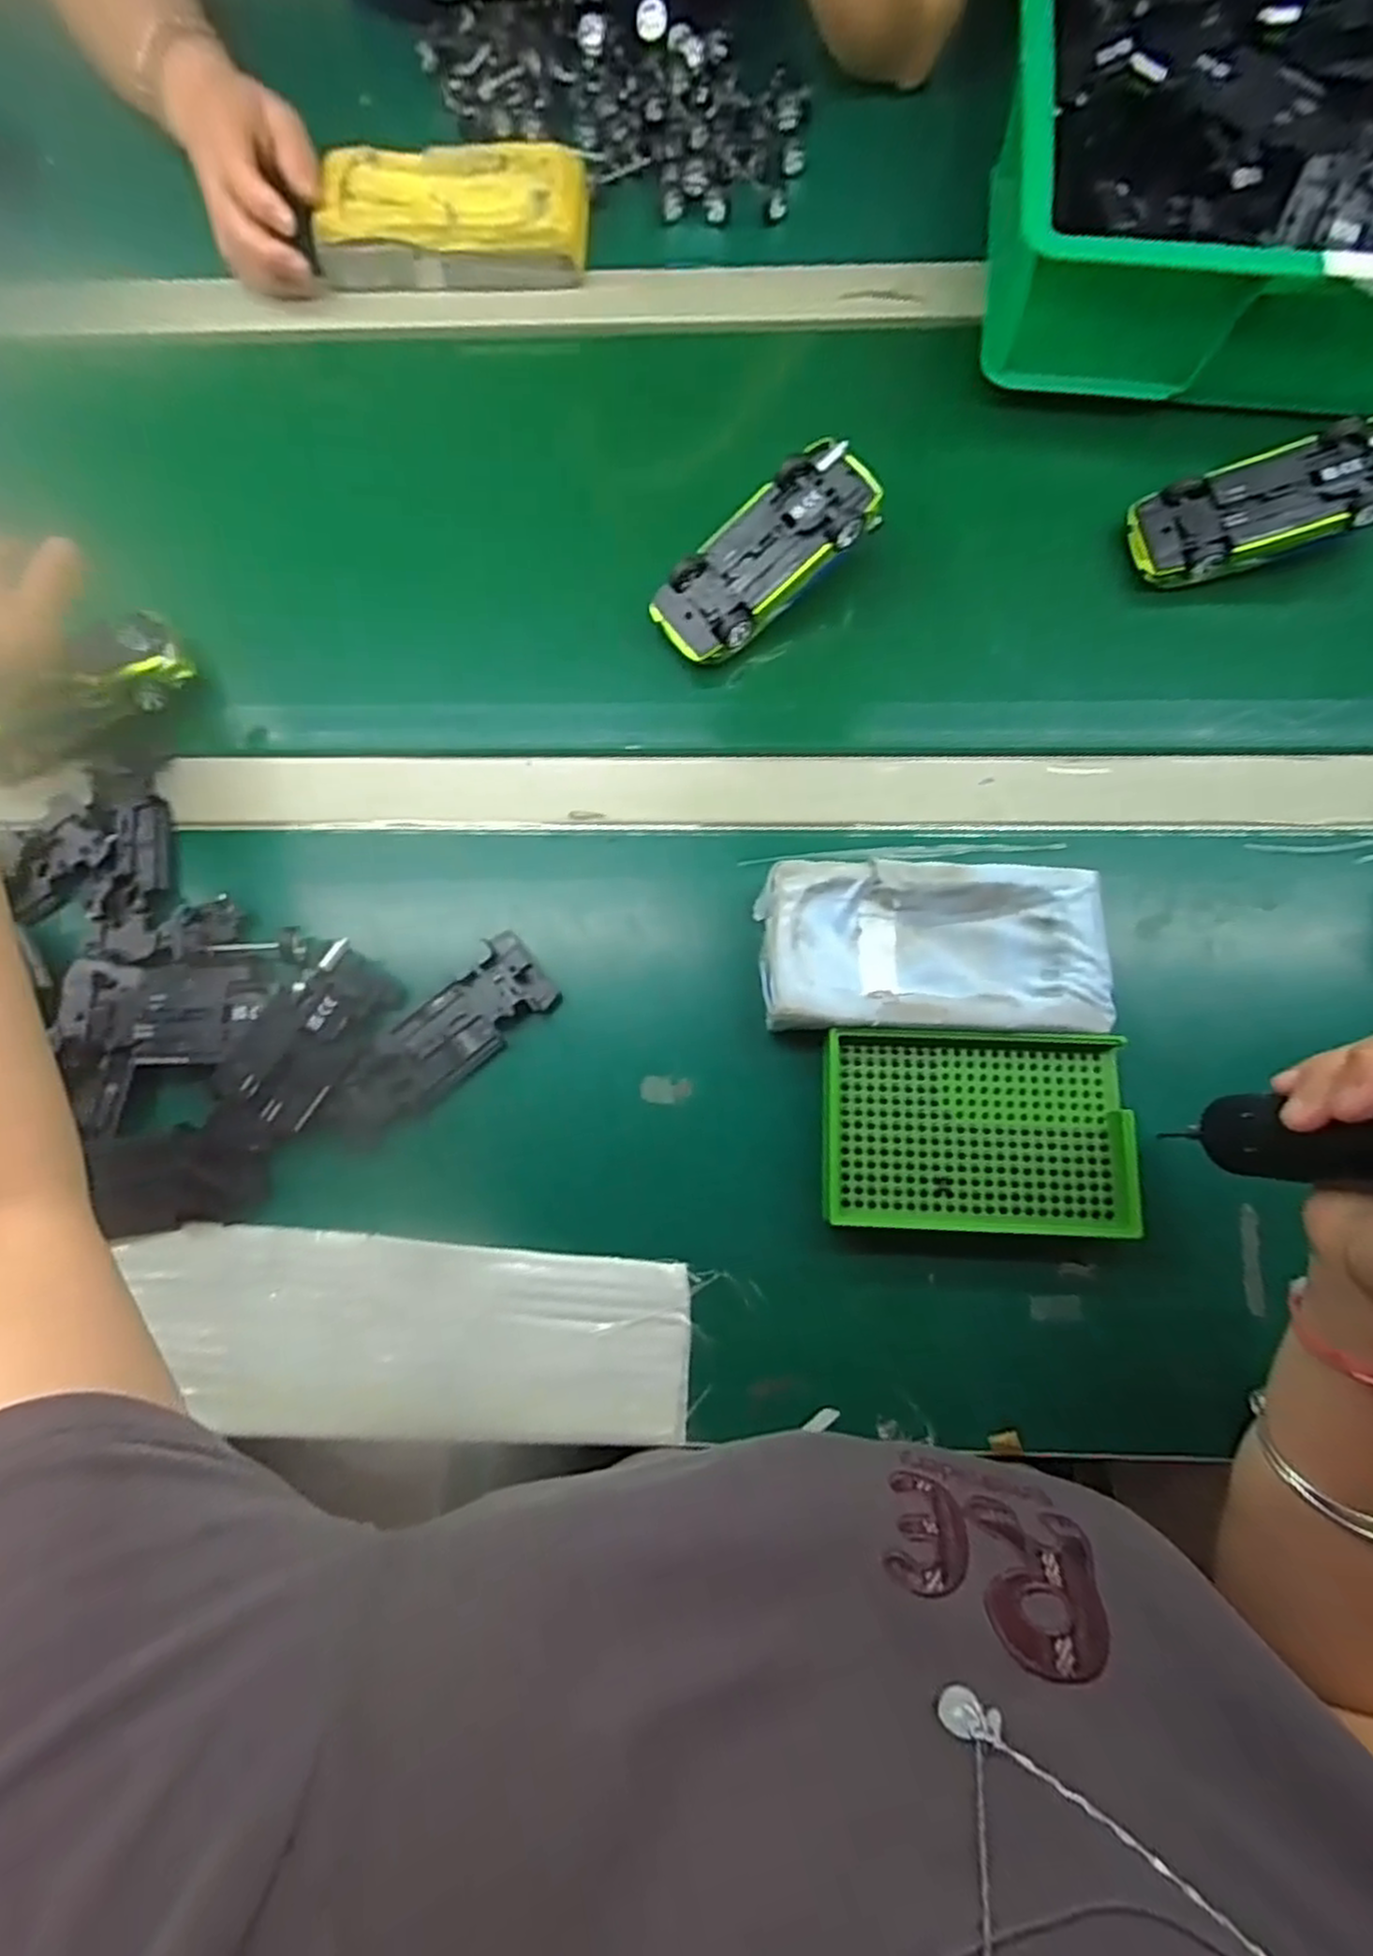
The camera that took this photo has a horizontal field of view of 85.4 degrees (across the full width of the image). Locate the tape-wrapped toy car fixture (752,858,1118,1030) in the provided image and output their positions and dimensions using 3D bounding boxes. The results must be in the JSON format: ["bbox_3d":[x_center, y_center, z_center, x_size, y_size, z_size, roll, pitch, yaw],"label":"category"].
[{"bbox_3d":[0.119,-0.014,0.366,0.162,0.035,0.082,0,78,1],"label":"tape-wrapped toy car fixture"}]

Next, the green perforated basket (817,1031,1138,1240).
[{"bbox_3d":[0.135,0.072,0.351,0.136,0.025,0.090,2,78,2],"label":"green perforated basket"}]

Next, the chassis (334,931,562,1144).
[{"bbox_3d":[-0.124,0.031,0.374,0.122,0.008,0.045,-39,80,-7],"label":"chassis"}]

